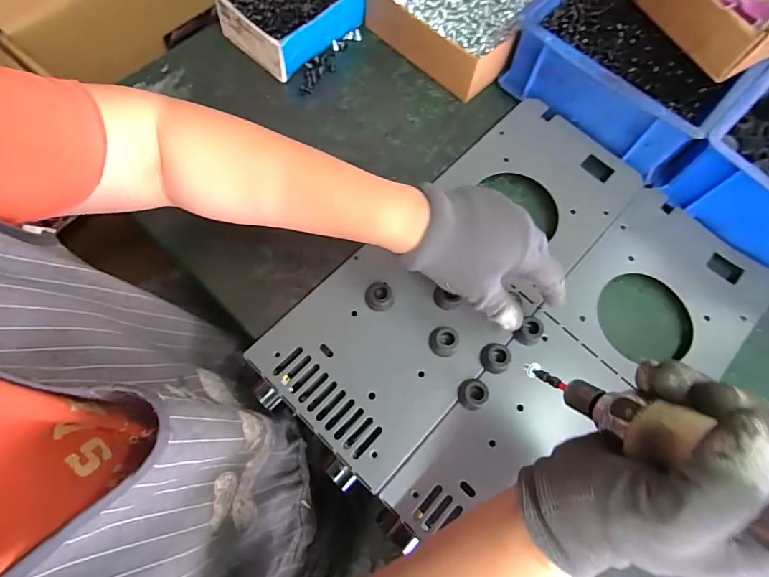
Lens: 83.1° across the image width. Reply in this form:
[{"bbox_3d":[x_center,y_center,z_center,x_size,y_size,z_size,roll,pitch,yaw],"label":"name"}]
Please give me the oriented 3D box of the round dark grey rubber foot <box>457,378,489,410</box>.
[{"bbox_3d":[0.070,0.084,0.344,0.023,0.012,0.023,1,69,-3],"label":"round dark grey rubber foot"}]

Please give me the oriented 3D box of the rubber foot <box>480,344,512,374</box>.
[{"bbox_3d":[0.091,0.057,0.354,0.023,0.011,0.023,1,69,-3],"label":"rubber foot"}]

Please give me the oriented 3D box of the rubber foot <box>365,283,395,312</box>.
[{"bbox_3d":[-0.004,0.008,0.367,0.023,0.013,0.023,1,69,-3],"label":"rubber foot"}]

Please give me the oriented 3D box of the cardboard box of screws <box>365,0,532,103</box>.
[{"bbox_3d":[0.104,-0.336,0.487,0.159,0.049,0.210,41,78,8],"label":"cardboard box of screws"}]

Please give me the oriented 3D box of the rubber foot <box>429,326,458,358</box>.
[{"bbox_3d":[0.049,0.044,0.357,0.022,0.012,0.024,1,69,-3],"label":"rubber foot"}]

